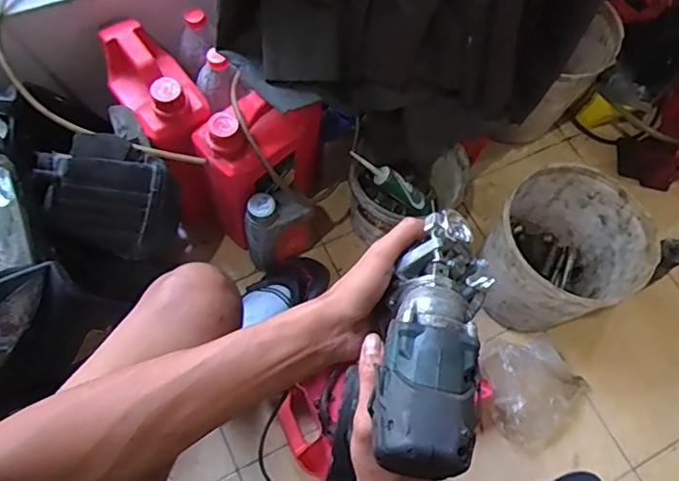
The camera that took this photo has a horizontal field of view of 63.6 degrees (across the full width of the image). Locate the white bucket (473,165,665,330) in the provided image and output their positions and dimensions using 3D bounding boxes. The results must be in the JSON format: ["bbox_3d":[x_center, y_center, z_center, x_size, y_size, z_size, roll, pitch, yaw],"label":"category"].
[{"bbox_3d":[0.359,0.029,0.927,0.223,0.216,0.223,2,67,-4],"label":"white bucket"}]

